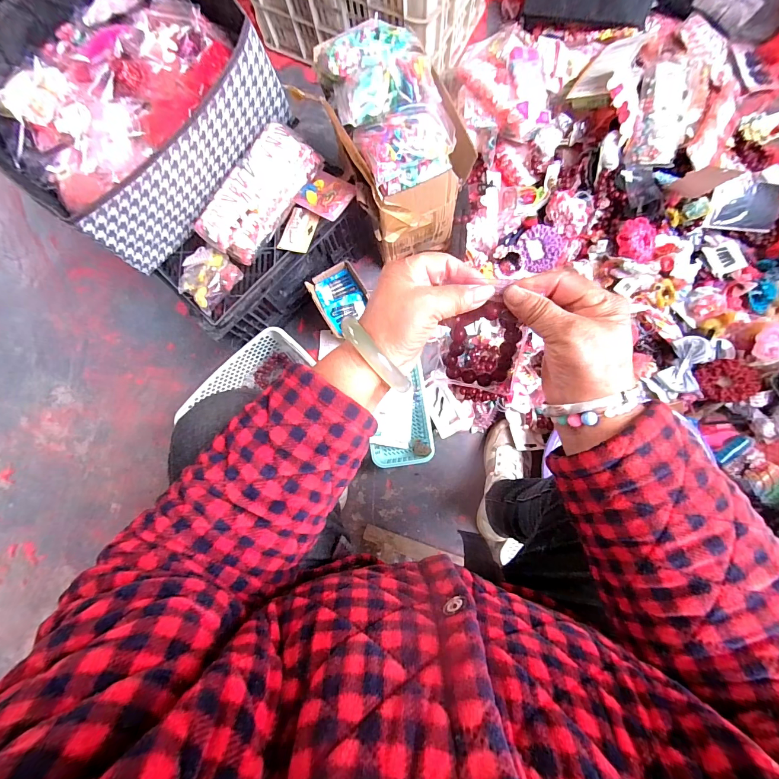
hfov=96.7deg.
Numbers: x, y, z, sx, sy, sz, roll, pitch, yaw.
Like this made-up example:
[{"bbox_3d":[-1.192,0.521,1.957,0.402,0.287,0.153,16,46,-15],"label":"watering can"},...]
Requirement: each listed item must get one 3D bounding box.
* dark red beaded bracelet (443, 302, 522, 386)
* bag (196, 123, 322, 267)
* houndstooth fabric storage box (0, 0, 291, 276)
[{"bbox_3d":[0.081,-0.037,0.306,0.059,0.083,0.011,10,48,12],"label":"dark red beaded bracelet"},{"bbox_3d":[-0.220,-0.331,0.597,0.095,0.068,0.234,34,87,7],"label":"bag"},{"bbox_3d":[-0.423,-0.465,0.565,0.369,0.164,0.384,44,88,7],"label":"houndstooth fabric storage box"}]

